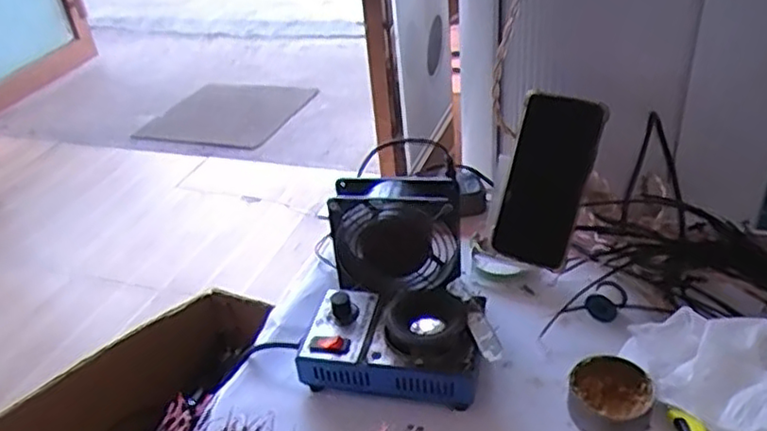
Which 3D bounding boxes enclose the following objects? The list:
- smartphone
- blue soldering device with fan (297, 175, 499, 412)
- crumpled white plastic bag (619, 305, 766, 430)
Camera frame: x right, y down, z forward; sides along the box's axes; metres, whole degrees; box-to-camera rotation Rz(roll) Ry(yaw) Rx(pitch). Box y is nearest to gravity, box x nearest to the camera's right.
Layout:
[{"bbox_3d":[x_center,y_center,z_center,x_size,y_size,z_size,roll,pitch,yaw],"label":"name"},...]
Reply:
[{"bbox_3d":[0.158,-0.034,0.655,0.079,0.165,0.011,21,14,28],"label":"smartphone"},{"bbox_3d":[0.020,0.059,0.603,0.151,0.112,0.185,2,36,13],"label":"blue soldering device with fan"},{"bbox_3d":[0.266,0.110,0.505,0.106,0.045,0.152,-31,42,-30],"label":"crumpled white plastic bag"}]

